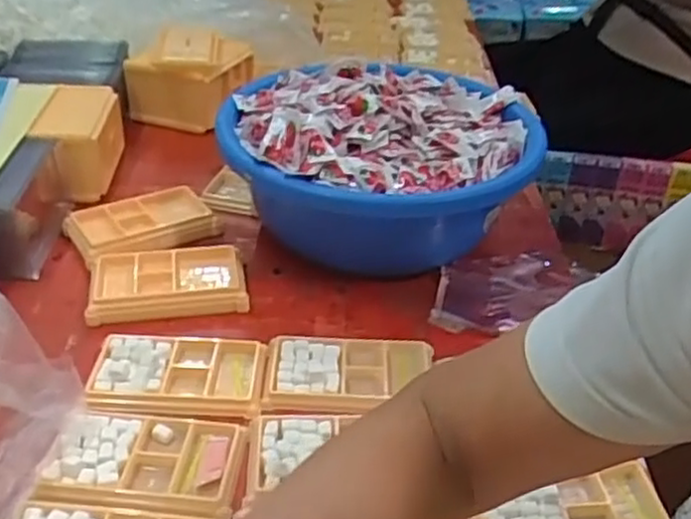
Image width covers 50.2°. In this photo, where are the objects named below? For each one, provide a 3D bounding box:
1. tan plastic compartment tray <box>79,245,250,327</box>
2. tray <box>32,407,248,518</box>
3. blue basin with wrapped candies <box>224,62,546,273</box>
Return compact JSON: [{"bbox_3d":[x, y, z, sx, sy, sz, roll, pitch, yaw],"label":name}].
[{"bbox_3d":[-0.164,0.018,0.682,0.138,0.020,0.086,-4,35,-14],"label":"tan plastic compartment tray"},{"bbox_3d":[-0.140,0.141,0.518,0.130,0.014,0.087,5,34,-2],"label":"tray"},{"bbox_3d":[0.035,-0.093,0.761,0.279,0.132,0.294,4,34,-3],"label":"blue basin with wrapped candies"}]

